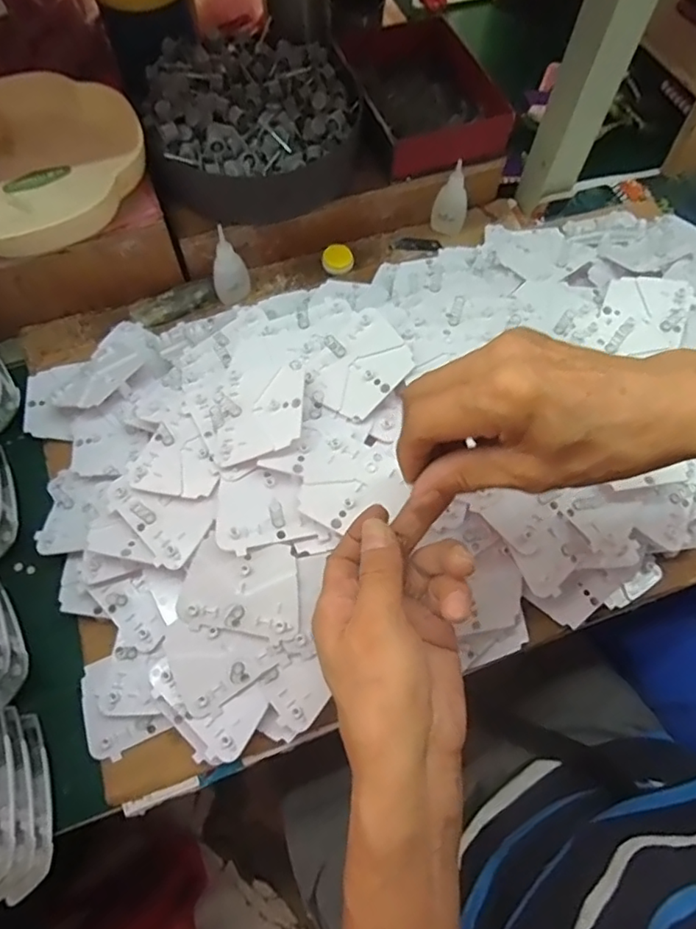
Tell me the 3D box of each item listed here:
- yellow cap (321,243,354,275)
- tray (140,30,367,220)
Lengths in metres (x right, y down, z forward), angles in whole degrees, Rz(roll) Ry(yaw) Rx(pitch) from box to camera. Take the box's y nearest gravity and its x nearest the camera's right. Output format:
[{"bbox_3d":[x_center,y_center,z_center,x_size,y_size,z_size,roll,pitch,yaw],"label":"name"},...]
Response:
[{"bbox_3d":[-0.011,-0.213,0.594,0.032,0.014,0.033,1,66,-3],"label":"yellow cap"},{"bbox_3d":[-0.091,-0.333,0.563,0.206,0.071,0.198,1,66,-3],"label":"tray"}]

